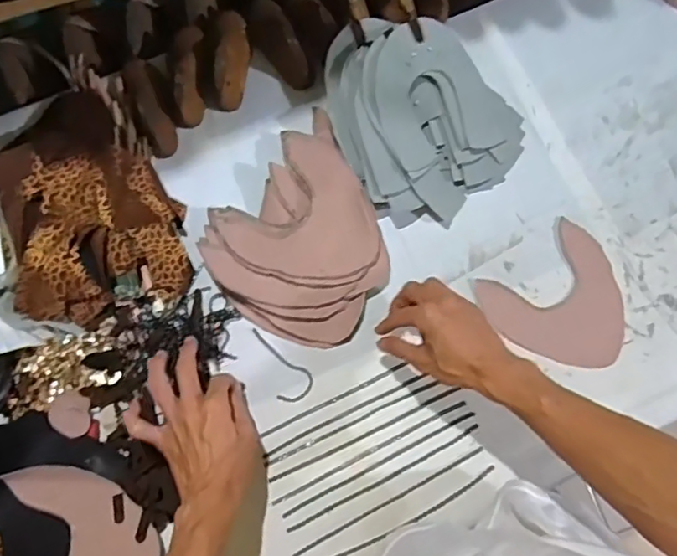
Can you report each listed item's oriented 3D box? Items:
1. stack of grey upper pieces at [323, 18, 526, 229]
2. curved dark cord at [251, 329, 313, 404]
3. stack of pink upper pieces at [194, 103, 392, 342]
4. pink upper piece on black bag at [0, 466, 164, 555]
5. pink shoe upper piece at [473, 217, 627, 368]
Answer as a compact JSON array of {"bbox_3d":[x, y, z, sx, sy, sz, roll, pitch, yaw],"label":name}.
[{"bbox_3d":[0.086,-0.190,0.691,0.250,0.094,0.201,40,80,9],"label":"stack of grey upper pieces"},{"bbox_3d":[-0.062,0.095,0.665,0.045,0.004,0.095,-20,77,-4],"label":"curved dark cord"},{"bbox_3d":[-0.032,-0.049,0.682,0.207,0.038,0.230,41,80,9],"label":"stack of pink upper pieces"},{"bbox_3d":[-0.266,0.281,0.589,0.158,0.026,0.155,4,77,1],"label":"pink upper piece on black bag"},{"bbox_3d":[0.269,0.032,0.688,0.158,0.008,0.158,-35,80,-6],"label":"pink shoe upper piece"}]

